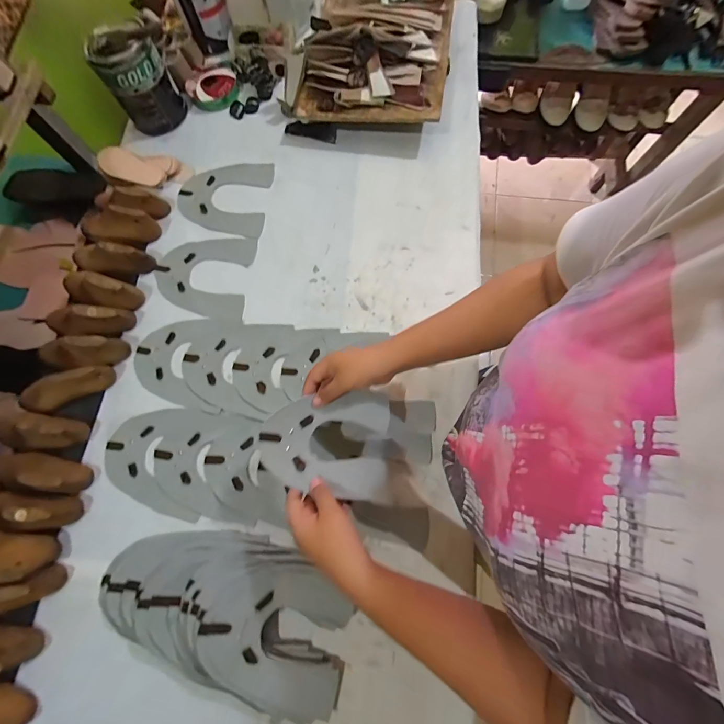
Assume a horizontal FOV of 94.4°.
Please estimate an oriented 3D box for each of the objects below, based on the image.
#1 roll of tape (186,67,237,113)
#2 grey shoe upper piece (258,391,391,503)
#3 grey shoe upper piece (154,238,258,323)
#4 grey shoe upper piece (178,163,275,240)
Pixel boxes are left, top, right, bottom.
[{"bbox_3d":[-0.294,-0.542,0.665,0.095,0.030,0.095,0,75,1],"label":"roll of tape"},{"bbox_3d":[-0.043,0.095,0.413,0.149,0.040,0.126,5,75,3],"label":"grey shoe upper piece"},{"bbox_3d":[-0.271,-0.146,0.568,0.162,0.005,0.150,4,75,3],"label":"grey shoe upper piece"},{"bbox_3d":[-0.248,-0.301,0.608,0.158,0.006,0.154,7,75,3],"label":"grey shoe upper piece"}]

